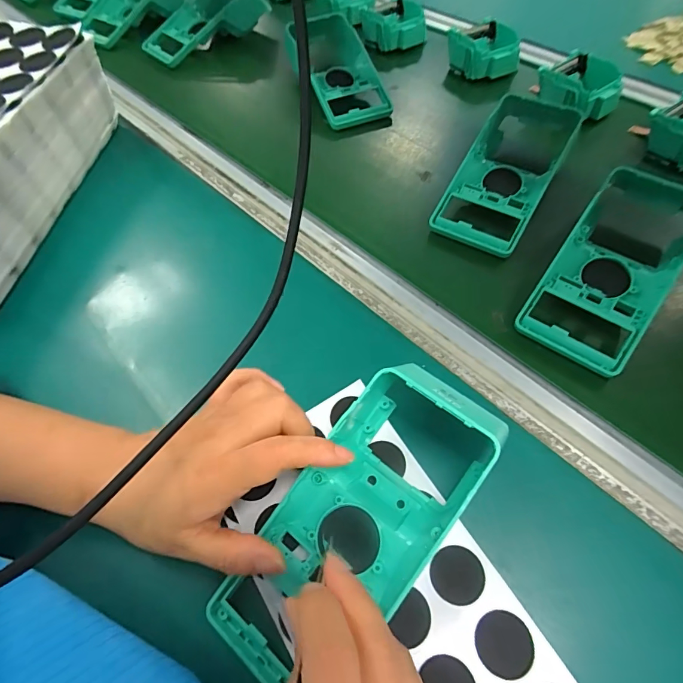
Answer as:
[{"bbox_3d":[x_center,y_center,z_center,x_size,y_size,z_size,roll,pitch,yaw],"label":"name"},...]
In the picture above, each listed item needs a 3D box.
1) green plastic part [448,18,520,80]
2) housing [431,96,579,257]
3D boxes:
[{"bbox_3d":[0.181,-0.375,0.560,0.081,0.043,0.088,-9,57,-1],"label":"green plastic part"},{"bbox_3d":[0.158,-0.165,0.409,0.083,0.034,0.181,24,74,17],"label":"housing"}]

